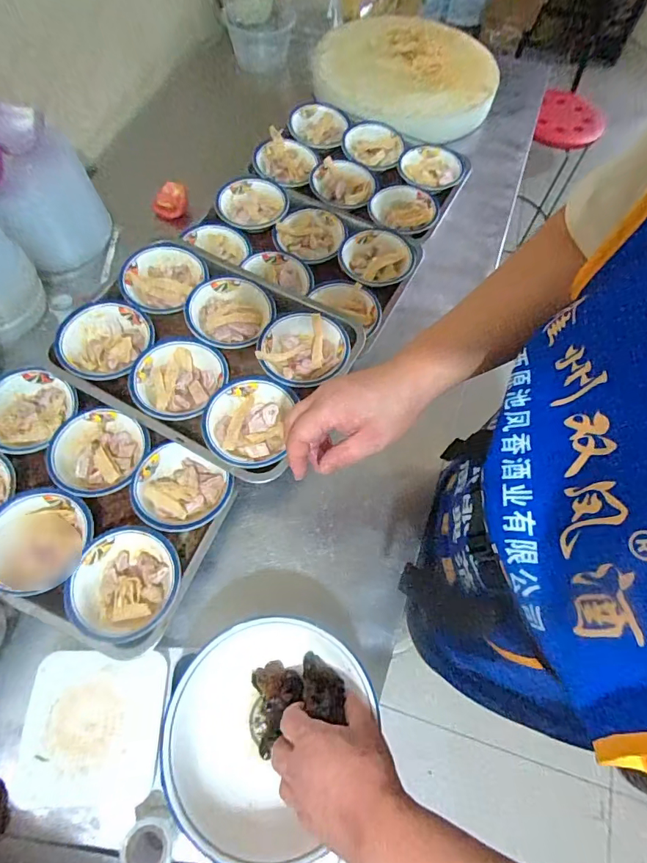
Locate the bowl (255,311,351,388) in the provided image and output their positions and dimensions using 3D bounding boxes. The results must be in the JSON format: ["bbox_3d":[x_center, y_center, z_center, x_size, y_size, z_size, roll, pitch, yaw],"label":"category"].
[{"bbox_3d":[-0.032,-0.113,0.660,0.130,0.052,0.118,-34,71,-17],"label":"bowl"}]

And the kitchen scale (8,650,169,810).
[{"bbox_3d":[-0.246,0.314,0.486,0.144,0.026,0.137,0,65,-3],"label":"kitchen scale"}]

